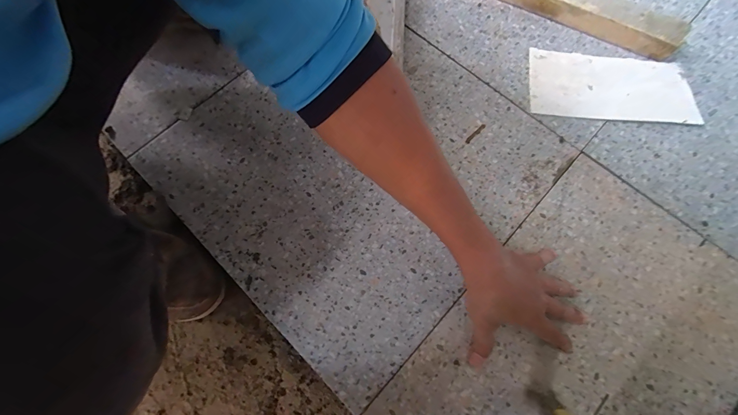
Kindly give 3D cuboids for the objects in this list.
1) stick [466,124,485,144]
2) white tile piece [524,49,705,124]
[{"bbox_3d":[0.168,-0.117,0.501,0.007,0.004,0.045,43,76,13],"label":"stick"},{"bbox_3d":[0.397,-0.197,0.521,0.257,0.011,0.127,7,71,2],"label":"white tile piece"}]

